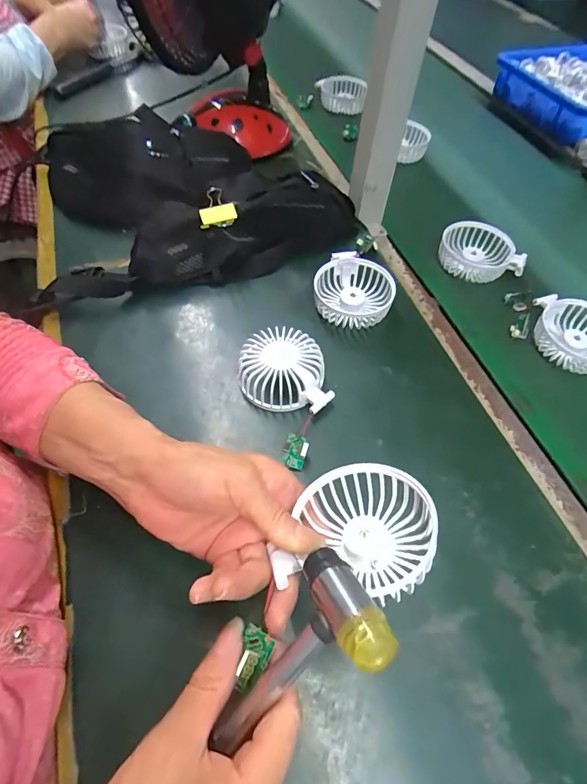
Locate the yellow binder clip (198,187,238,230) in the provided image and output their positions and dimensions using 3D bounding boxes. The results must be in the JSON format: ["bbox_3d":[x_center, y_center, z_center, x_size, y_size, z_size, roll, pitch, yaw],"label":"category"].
[{"bbox_3d":[-0.087,-0.210,0.489,0.041,0.040,0.019,-2,56,-3],"label":"yellow binder clip"}]

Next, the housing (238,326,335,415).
[{"bbox_3d":[-0.010,-0.023,0.431,0.090,0.039,0.090,-2,56,-3],"label":"housing"}]

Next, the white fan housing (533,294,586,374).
[{"bbox_3d":[0.319,-0.061,0.476,0.093,0.031,0.083,14,56,7],"label":"white fan housing"}]

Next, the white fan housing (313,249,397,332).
[{"bbox_3d":[0.071,-0.115,0.502,0.091,0.038,0.091,19,57,11],"label":"white fan housing"}]

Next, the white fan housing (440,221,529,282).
[{"bbox_3d":[0.236,-0.179,0.554,0.110,0.034,0.082,15,57,8],"label":"white fan housing"}]

